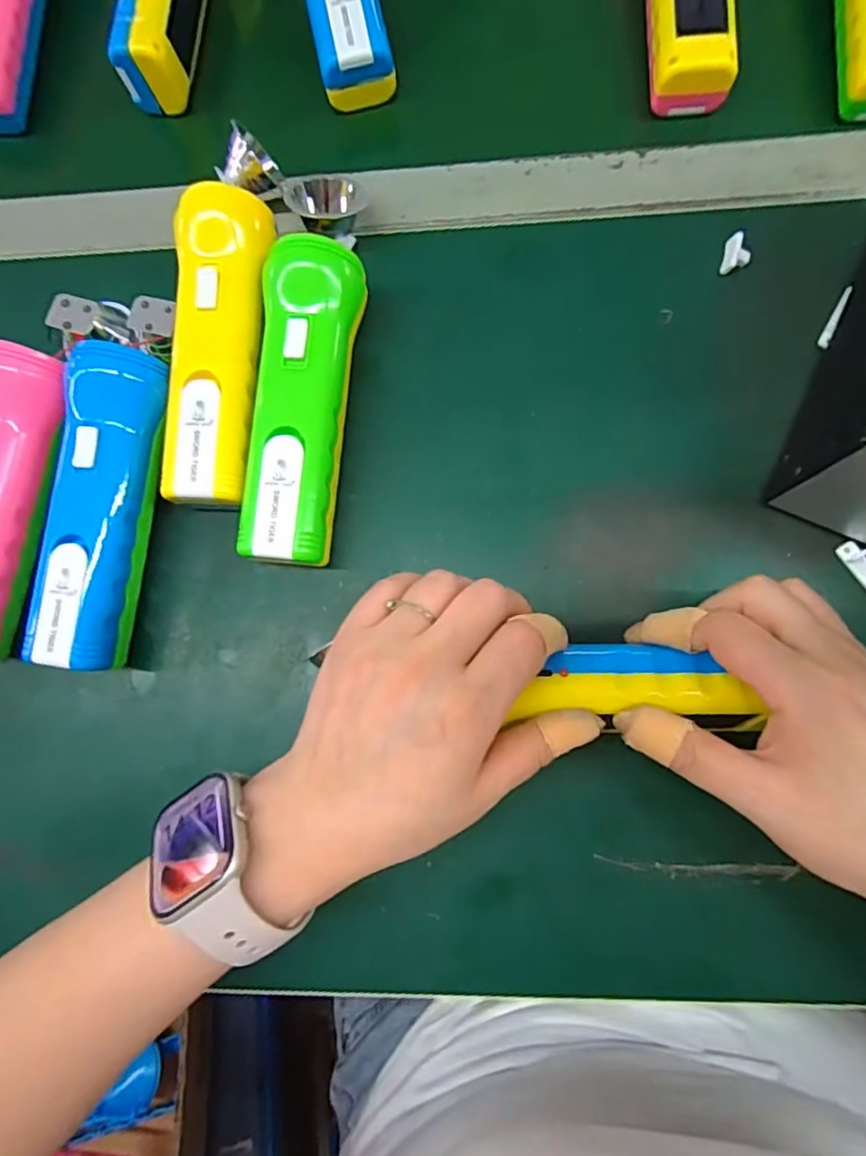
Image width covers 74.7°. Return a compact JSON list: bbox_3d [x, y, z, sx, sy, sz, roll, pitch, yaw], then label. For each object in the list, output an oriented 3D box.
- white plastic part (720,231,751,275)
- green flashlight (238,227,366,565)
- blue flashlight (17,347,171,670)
[{"bbox_3d":[0.162,-0.172,0.302,0.013,0.009,0.019,12,83,7],"label":"white plastic part"},{"bbox_3d":[-0.066,-0.086,0.286,0.044,0.044,0.157,6,82,6],"label":"green flashlight"},{"bbox_3d":[-0.165,-0.033,0.287,0.048,0.052,0.157,8,83,6],"label":"blue flashlight"}]

